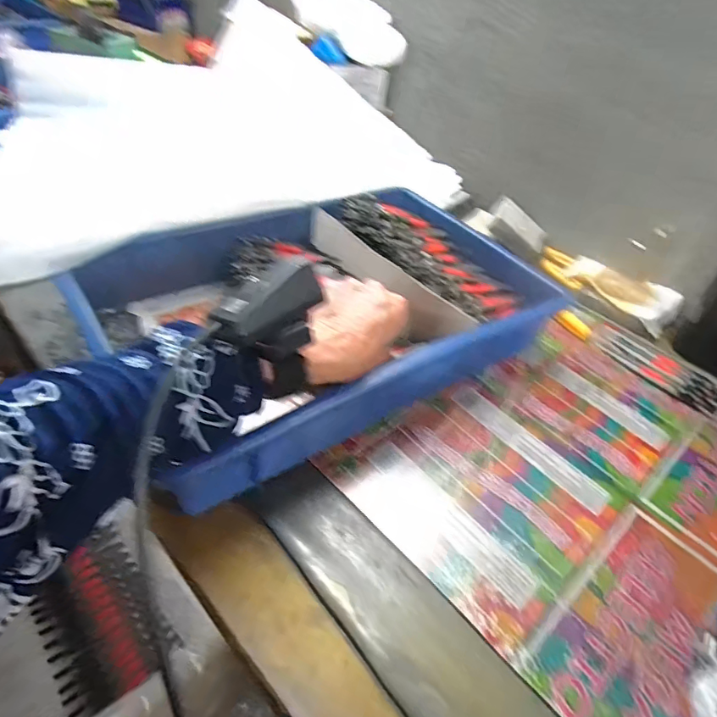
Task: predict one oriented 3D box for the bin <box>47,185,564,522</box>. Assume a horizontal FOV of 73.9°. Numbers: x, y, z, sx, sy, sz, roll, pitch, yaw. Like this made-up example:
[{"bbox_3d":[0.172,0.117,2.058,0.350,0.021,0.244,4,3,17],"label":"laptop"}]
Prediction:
[{"bbox_3d":[-0.029,-0.054,0.473,0.405,0.087,0.267,-24,50,-30],"label":"bin"}]

